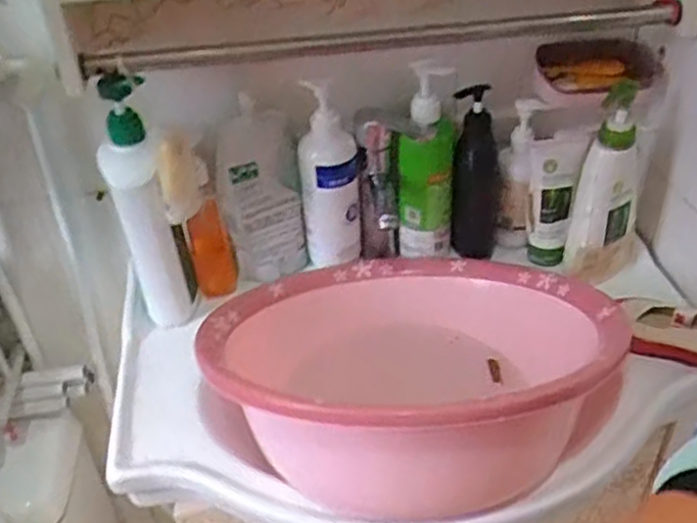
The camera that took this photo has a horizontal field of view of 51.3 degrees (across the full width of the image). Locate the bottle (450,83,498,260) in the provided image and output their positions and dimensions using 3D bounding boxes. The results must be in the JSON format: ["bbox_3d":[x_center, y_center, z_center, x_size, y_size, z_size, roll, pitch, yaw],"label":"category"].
[{"bbox_3d":[0.150,-0.096,0.854,0.055,0.206,0.050,1,39,5],"label":"bottle"}]

